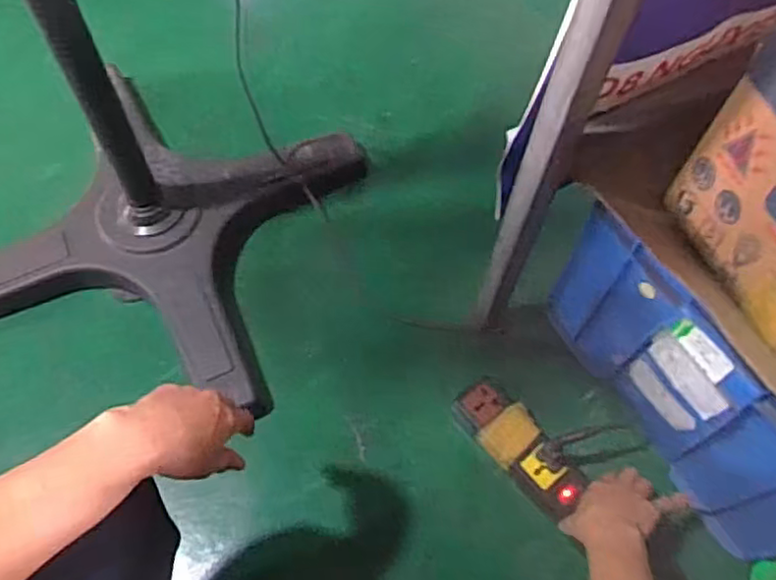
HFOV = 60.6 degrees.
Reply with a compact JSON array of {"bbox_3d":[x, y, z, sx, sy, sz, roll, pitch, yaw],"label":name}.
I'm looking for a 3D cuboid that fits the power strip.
[{"bbox_3d":[0.164,0.193,0.829,0.070,0.040,0.175,-44,70,7],"label":"power strip"}]

